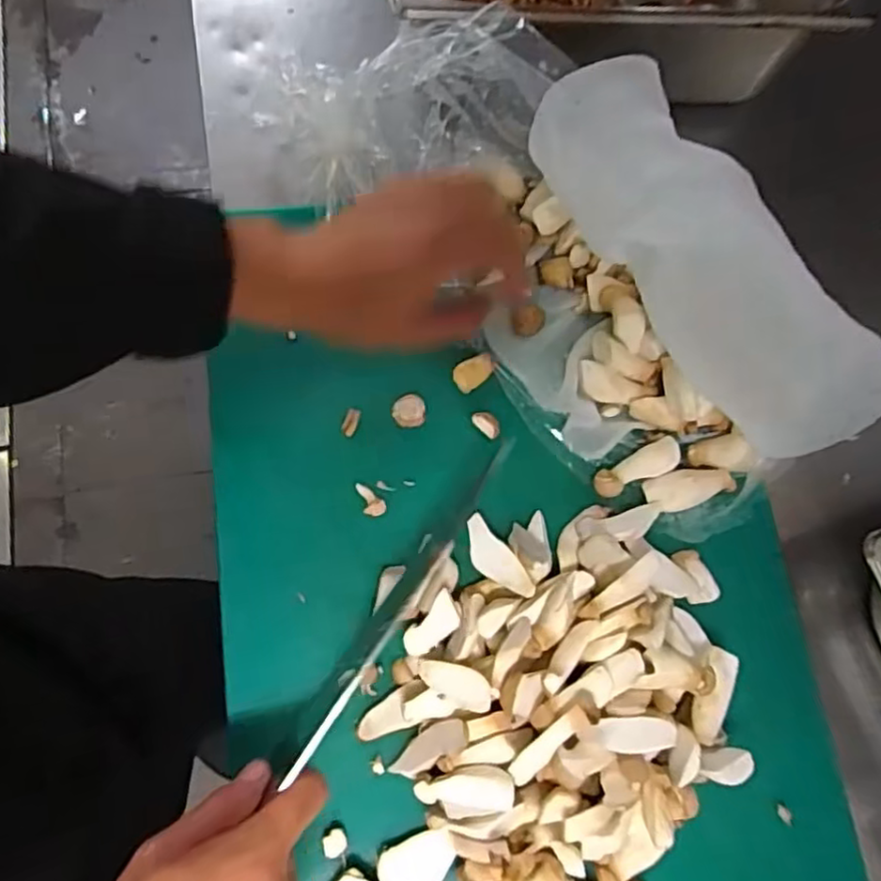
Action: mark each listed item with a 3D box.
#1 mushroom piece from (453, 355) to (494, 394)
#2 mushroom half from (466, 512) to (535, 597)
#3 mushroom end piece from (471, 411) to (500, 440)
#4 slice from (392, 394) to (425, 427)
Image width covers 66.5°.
[{"bbox_3d":[0.022,-0.044,0.432,0.028,0.005,0.017,-31,81,-12],"label":"mushroom piece"},{"bbox_3d":[0.032,0.071,0.398,0.021,0.006,0.058,-37,63,-9],"label":"mushroom half"},{"bbox_3d":[0.030,-0.011,0.427,0.020,0.004,0.013,42,76,5],"label":"mushroom end piece"},{"bbox_3d":[-0.020,-0.019,0.420,0.020,0.008,0.020,1,76,-5],"label":"slice"}]

